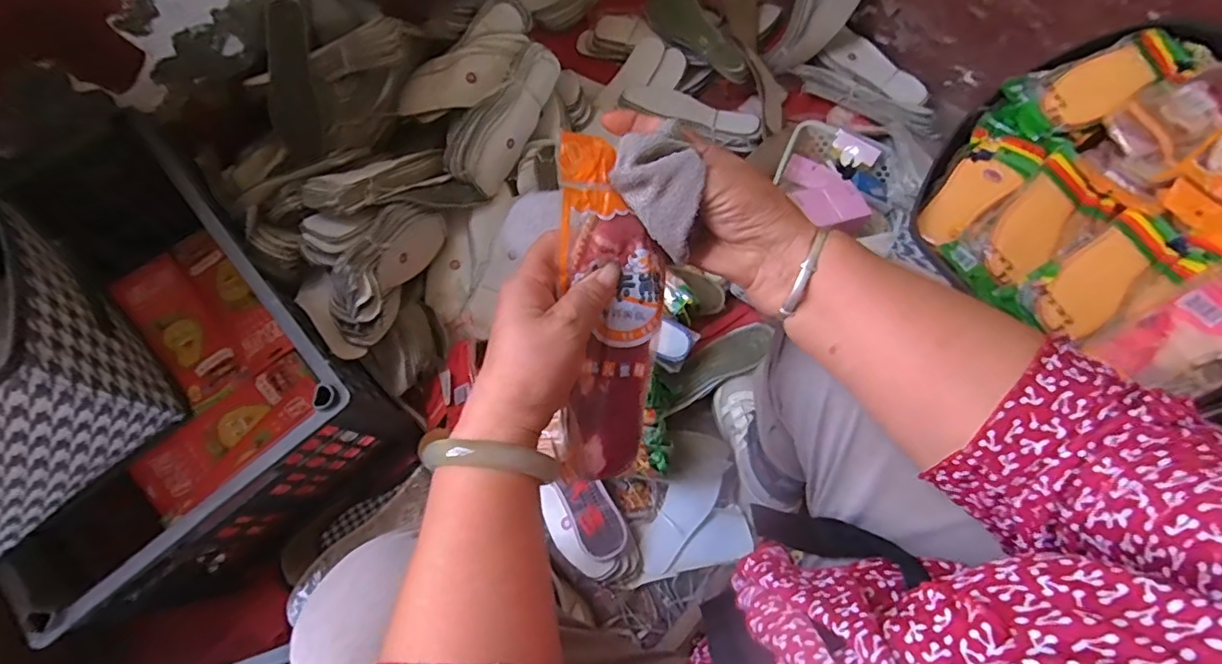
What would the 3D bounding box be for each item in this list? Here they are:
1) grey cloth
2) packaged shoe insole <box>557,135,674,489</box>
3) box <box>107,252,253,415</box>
[{"bbox_3d":[0.034,-0.086,0.338,0.047,0.035,0.066,-41,79,-13],"label":"grey cloth"},{"bbox_3d":[0.003,-0.012,0.344,0.066,0.027,0.204,-3,99,-3],"label":"packaged shoe insole"},{"bbox_3d":[-0.584,-0.001,0.768,0.086,0.029,0.214,-38,78,-12],"label":"box"}]

